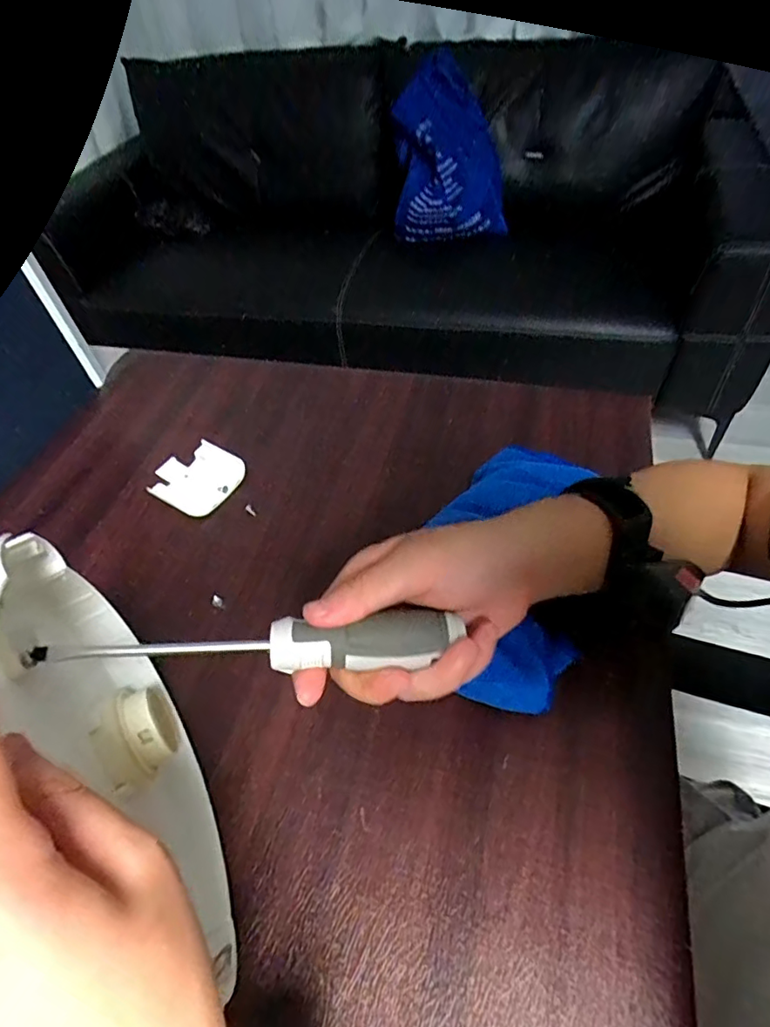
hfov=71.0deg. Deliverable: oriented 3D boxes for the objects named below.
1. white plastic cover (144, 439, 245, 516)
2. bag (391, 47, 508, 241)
[{"bbox_3d":[-0.178,-0.035,0.502,0.083,0.012,0.071,23,56,23],"label":"white plastic cover"},{"bbox_3d":[0.172,-0.849,1.299,0.195,0.346,0.248,-37,56,-23],"label":"bag"}]

